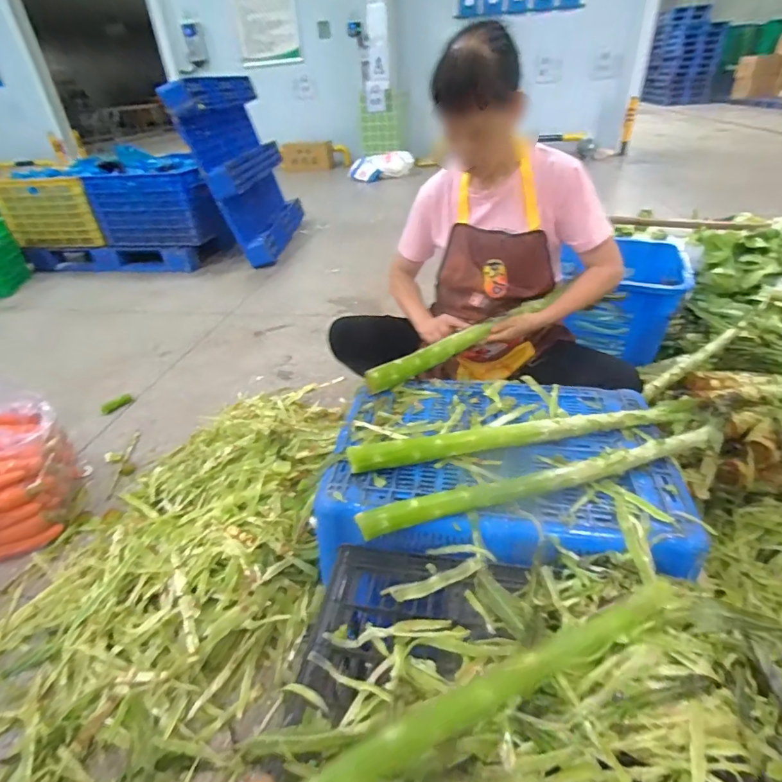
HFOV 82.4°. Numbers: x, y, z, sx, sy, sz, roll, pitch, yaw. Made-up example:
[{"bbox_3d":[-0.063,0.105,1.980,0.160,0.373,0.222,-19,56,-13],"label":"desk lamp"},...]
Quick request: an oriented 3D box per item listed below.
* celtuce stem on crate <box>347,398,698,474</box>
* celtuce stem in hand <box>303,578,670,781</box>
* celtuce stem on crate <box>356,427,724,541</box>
[{"bbox_3d":[0.228,0.078,0.784,0.604,0.042,0.041,-7,35,-4],"label":"celtuce stem on crate"},{"bbox_3d":[0.077,0.278,0.403,0.411,0.032,0.039,-21,41,-15],"label":"celtuce stem in hand"},{"bbox_3d":[0.253,0.135,0.702,0.620,0.034,0.042,-11,35,-10],"label":"celtuce stem on crate"}]

